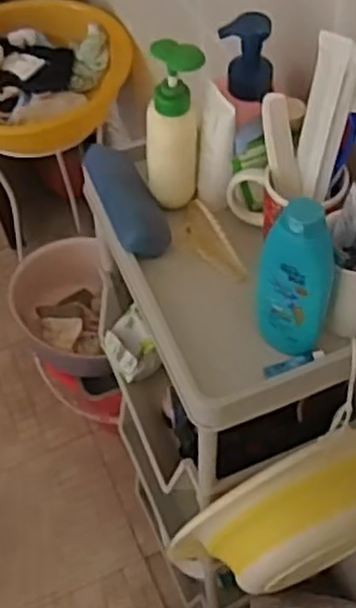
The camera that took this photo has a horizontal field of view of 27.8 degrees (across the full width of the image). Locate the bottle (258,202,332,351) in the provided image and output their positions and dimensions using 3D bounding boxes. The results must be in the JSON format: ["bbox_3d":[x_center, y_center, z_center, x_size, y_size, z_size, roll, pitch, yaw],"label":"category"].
[{"bbox_3d":[0.105,-0.016,0.649,0.066,0.174,0.033,4,55,7],"label":"bottle"}]

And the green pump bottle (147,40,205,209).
[{"bbox_3d":[-0.005,-0.185,0.758,0.064,0.192,0.062,-4,54,1],"label":"green pump bottle"}]

